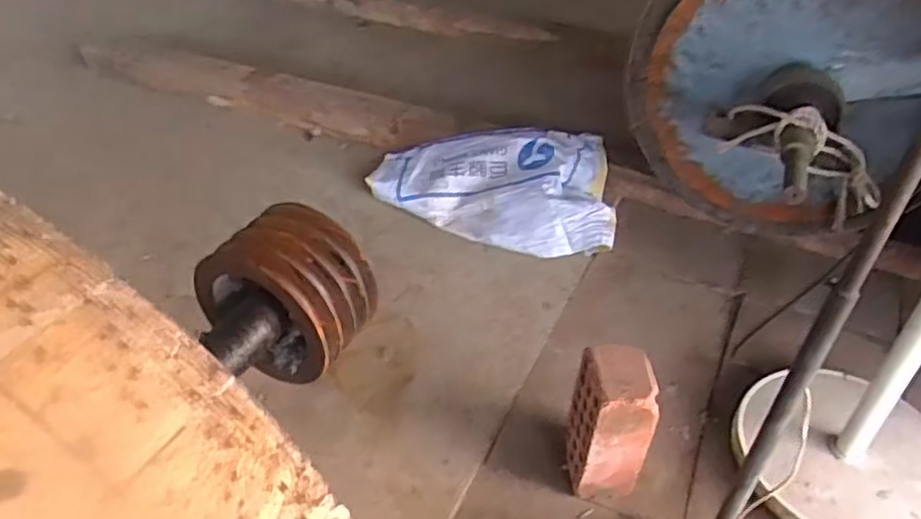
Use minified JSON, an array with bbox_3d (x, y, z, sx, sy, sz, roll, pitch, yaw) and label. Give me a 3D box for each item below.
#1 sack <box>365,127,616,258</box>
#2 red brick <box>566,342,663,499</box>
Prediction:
[{"bbox_3d":[0.061,-0.159,1.491,0.510,0.131,0.292,8,42,8],"label":"sack"},{"bbox_3d":[0.201,0.231,0.994,0.085,0.225,0.114,-10,43,-11],"label":"red brick"}]

